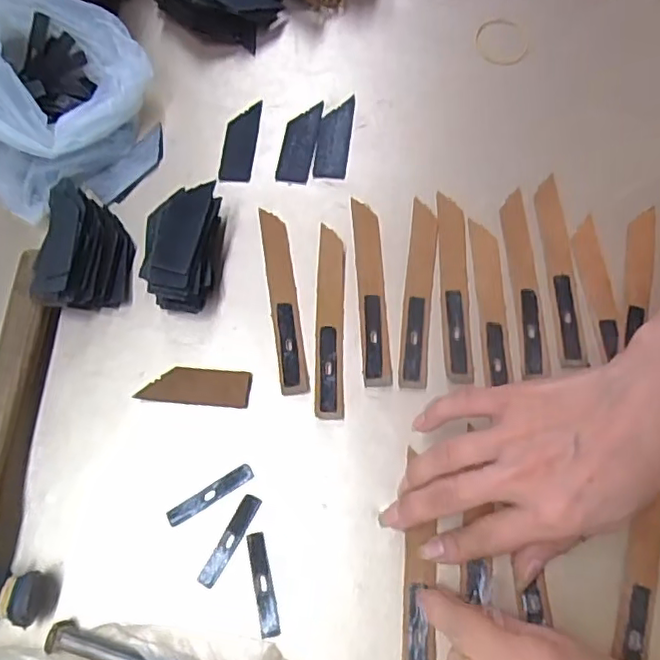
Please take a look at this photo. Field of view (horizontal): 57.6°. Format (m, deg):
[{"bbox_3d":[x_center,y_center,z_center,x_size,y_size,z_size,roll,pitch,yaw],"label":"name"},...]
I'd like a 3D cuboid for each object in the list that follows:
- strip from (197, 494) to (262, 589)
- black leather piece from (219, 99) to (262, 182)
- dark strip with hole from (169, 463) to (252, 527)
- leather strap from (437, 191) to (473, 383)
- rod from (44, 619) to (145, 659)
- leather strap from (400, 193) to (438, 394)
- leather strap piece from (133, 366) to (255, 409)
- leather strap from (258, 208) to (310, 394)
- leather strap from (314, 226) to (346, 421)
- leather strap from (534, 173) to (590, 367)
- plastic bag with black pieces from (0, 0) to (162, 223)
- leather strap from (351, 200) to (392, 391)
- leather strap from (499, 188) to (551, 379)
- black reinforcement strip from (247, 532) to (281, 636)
[{"bbox_3d":[-0.056,0.117,0.334,0.011,0.004,0.053,26,72,13],"label":"strip"},{"bbox_3d":[-0.063,-0.134,0.424,0.022,0.004,0.066,3,71,5],"label":"black leather piece"},{"bbox_3d":[-0.069,0.094,0.343,0.053,0.004,0.009,-31,70,-9],"label":"dark strip with hole"},{"bbox_3d":[0.078,-0.028,0.378,0.017,0.006,0.125,0,70,4],"label":"leather strap"},{"bbox_3d":[-0.102,0.174,0.312,0.096,0.009,0.013,16,70,9],"label":"rod"},{"bbox_3d":[0.056,-0.025,0.378,0.016,0.004,0.126,6,71,6],"label":"leather strap"},{"bbox_3d":[-0.081,0.034,0.365,0.065,0.004,0.022,4,71,5],"label":"leather strap piece"},{"bbox_3d":[-0.030,-0.020,0.382,0.017,0.005,0.125,-10,70,0],"label":"leather strap"},{"bbox_3d":[0.000,-0.008,0.373,0.017,0.004,0.125,-1,70,4],"label":"leather strap"},{"bbox_3d":[0.144,-0.039,0.378,0.016,0.004,0.126,-3,70,3],"label":"leather strap"},{"bbox_3d":[-0.185,-0.159,0.405,0.132,0.077,0.133,-27,71,-6],"label":"plastic bag with black pieces"},{"bbox_3d":[0.026,-0.026,0.380,0.017,0.004,0.124,-3,70,-1],"label":"leather strap"},{"bbox_3d":[0.120,-0.032,0.375,0.016,0.004,0.120,-3,70,3],"label":"leather strap"},{"bbox_3d":[-0.036,0.137,0.326,0.010,0.004,0.053,-11,68,-2],"label":"black reinforcement strip"}]

